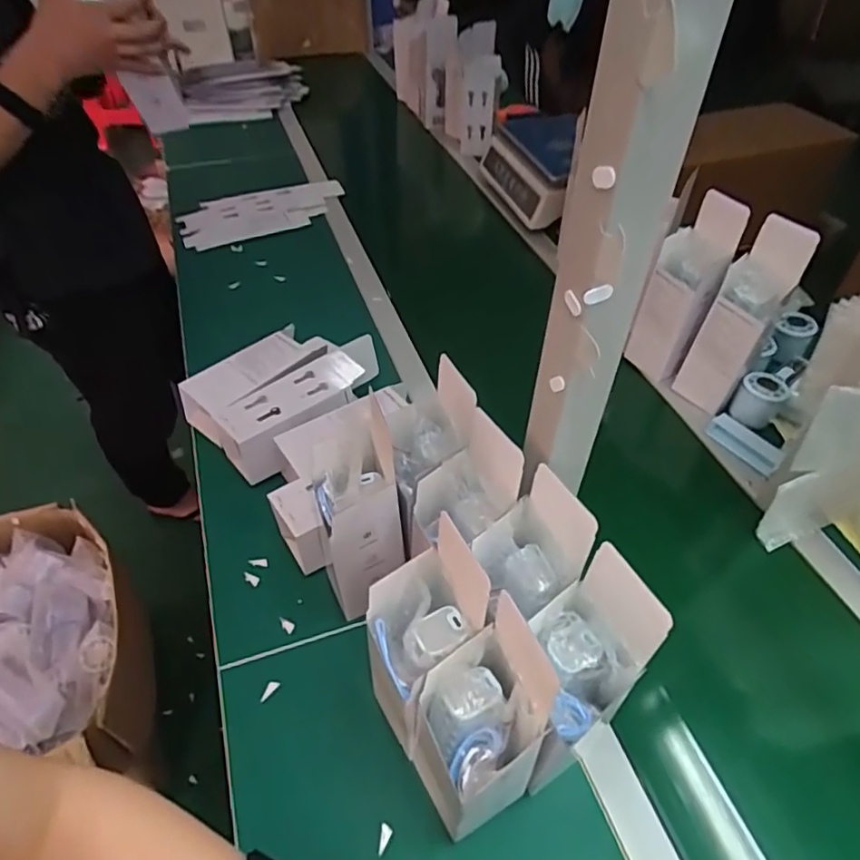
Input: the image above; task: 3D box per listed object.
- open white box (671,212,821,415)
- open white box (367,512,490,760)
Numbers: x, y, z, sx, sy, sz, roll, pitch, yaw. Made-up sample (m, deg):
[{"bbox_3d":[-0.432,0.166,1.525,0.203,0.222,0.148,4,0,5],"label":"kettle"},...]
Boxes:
[{"bbox_3d":[0.398,-0.137,0.778,0.071,0.250,0.080,-31,55,-26],"label":"open white box"},{"bbox_3d":[-0.004,0.149,0.452,0.100,0.104,0.083,-34,56,-27],"label":"open white box"}]

